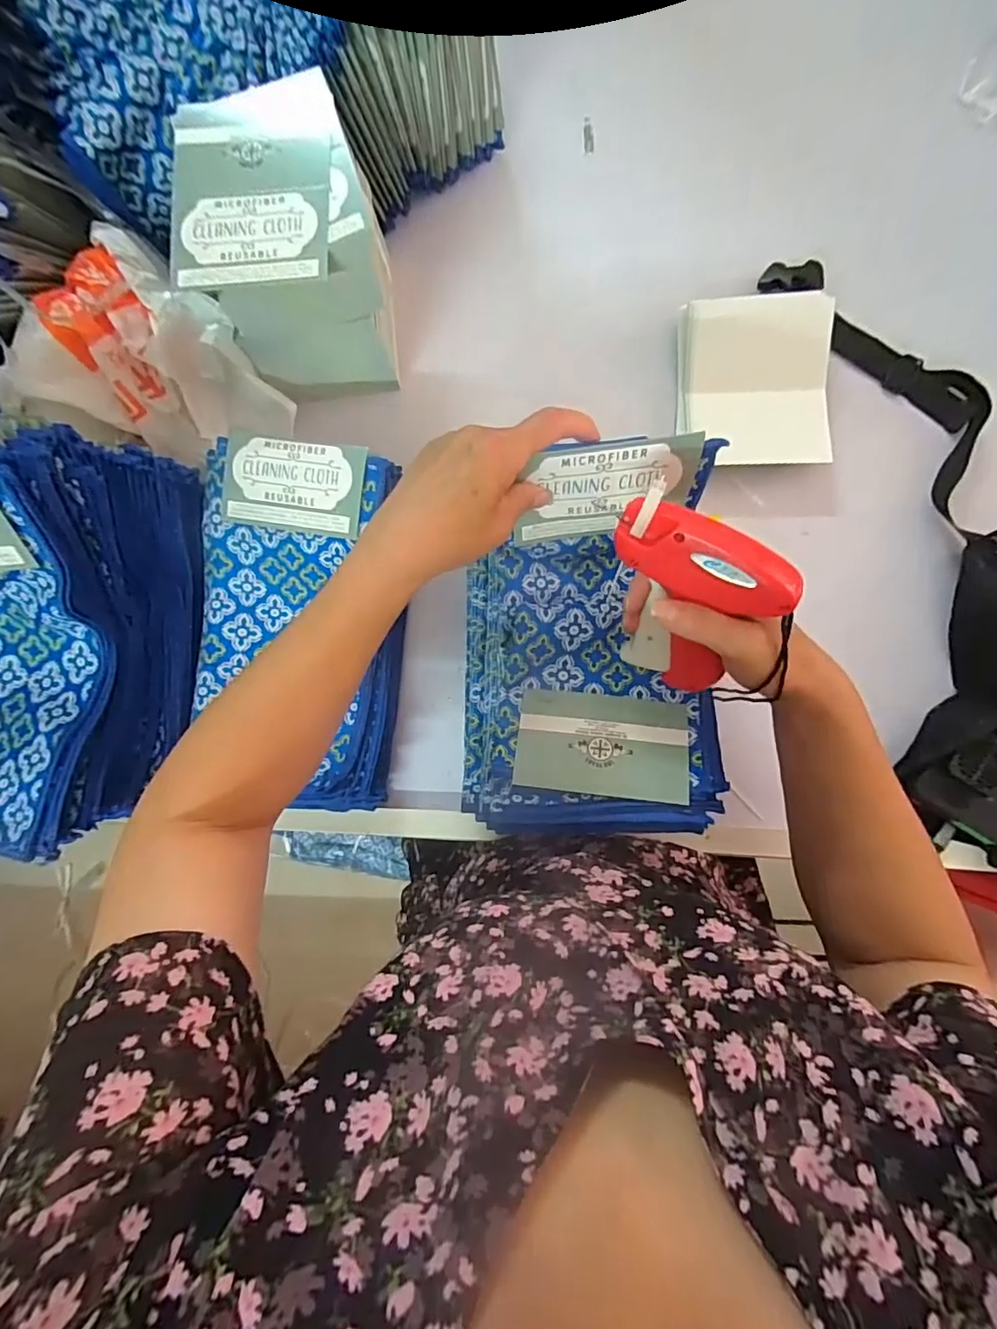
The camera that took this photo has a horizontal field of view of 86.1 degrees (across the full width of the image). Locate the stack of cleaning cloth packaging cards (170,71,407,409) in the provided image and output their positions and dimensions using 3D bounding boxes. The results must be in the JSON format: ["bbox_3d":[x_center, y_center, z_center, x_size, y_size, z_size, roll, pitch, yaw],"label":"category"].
[{"bbox_3d":[-0.174,-0.347,0.465,0.144,0.157,0.159,-9,79,-1],"label":"stack of cleaning cloth packaging cards"}]

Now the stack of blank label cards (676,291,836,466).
[{"bbox_3d":[0.236,-0.261,0.496,0.132,0.019,0.149,0,94,11],"label":"stack of blank label cards"}]

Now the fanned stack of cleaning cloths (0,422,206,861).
[{"bbox_3d":[-0.362,-0.023,0.387,0.177,0.192,0.298,1,80,1],"label":"fanned stack of cleaning cloths"}]

